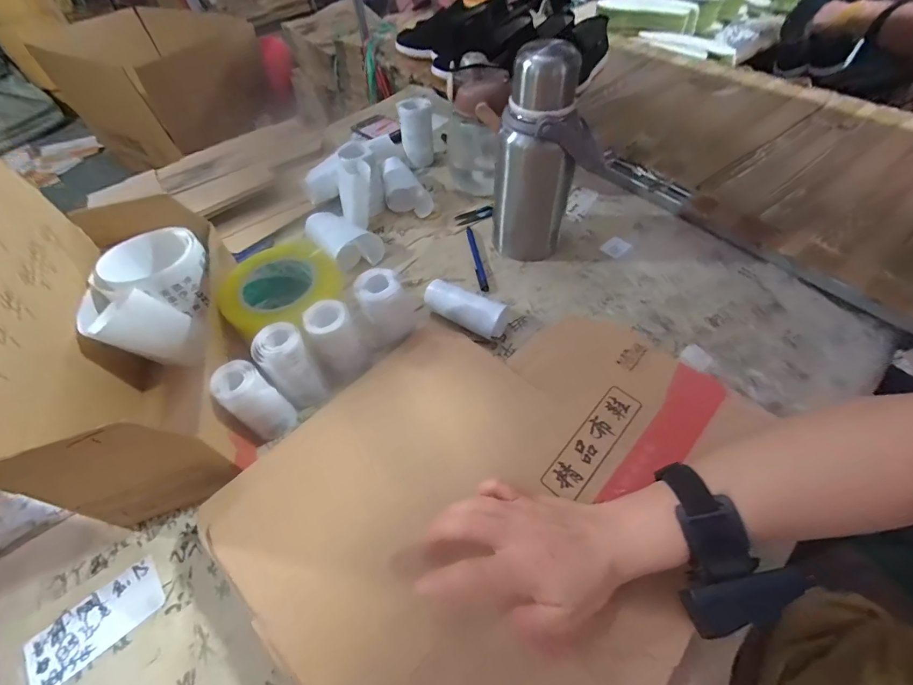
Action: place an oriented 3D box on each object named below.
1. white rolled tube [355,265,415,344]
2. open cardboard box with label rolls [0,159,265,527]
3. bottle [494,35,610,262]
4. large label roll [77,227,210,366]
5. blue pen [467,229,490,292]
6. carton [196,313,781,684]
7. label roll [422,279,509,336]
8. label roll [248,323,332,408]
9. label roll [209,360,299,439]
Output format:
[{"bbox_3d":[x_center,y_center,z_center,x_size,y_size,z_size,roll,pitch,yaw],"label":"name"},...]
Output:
[{"bbox_3d":[-0.077,-0.038,0.437,0.048,0.080,0.043,-23,58,-8],"label":"white rolled tube"},{"bbox_3d":[-0.322,-0.029,0.380,0.156,0.252,0.321,-20,53,-11],"label":"open cardboard box with label rolls"},{"bbox_3d":[0.117,-0.219,0.492,0.125,0.234,0.083,-38,63,-24],"label":"bottle"},{"bbox_3d":[-0.331,-0.053,0.450,0.110,0.079,0.152,-4,58,4],"label":"large label roll"},{"bbox_3d":[0.029,-0.119,0.560,0.015,0.010,0.127,-6,54,-4],"label":"blue pen"},{"bbox_3d":[0.049,0.119,0.356,0.346,0.034,0.416,36,62,24],"label":"carton"},{"bbox_3d":[0.011,-0.039,0.481,0.103,0.046,0.041,19,56,18],"label":"label roll"},{"bbox_3d":[-0.163,0.024,0.404,0.045,0.092,0.046,-28,59,-11],"label":"label roll"},{"bbox_3d":[-0.191,0.060,0.386,0.040,0.095,0.038,-2,52,3],"label":"label roll"}]

